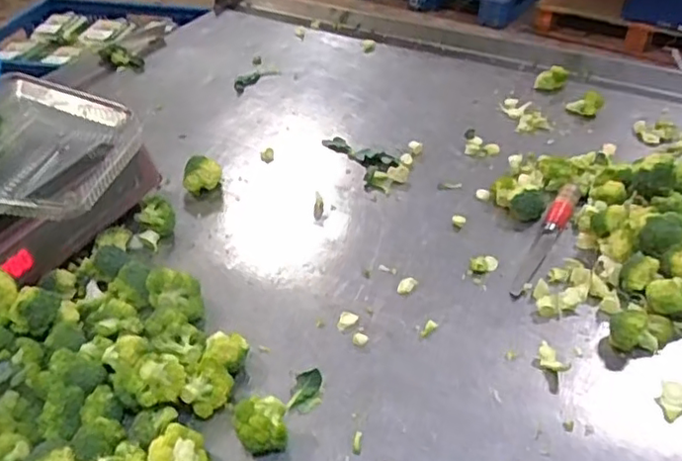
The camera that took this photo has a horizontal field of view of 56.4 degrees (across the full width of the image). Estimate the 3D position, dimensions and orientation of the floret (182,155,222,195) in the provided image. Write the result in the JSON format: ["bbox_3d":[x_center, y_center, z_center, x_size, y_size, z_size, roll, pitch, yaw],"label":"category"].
[{"bbox_3d":[-0.187,-0.075,0.852,0.052,0.048,0.044,-11,41,-11],"label":"floret"}]

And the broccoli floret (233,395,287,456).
[{"bbox_3d":[-0.070,0.167,0.558,0.043,0.043,0.050,-7,40,-7],"label":"broccoli floret"}]

